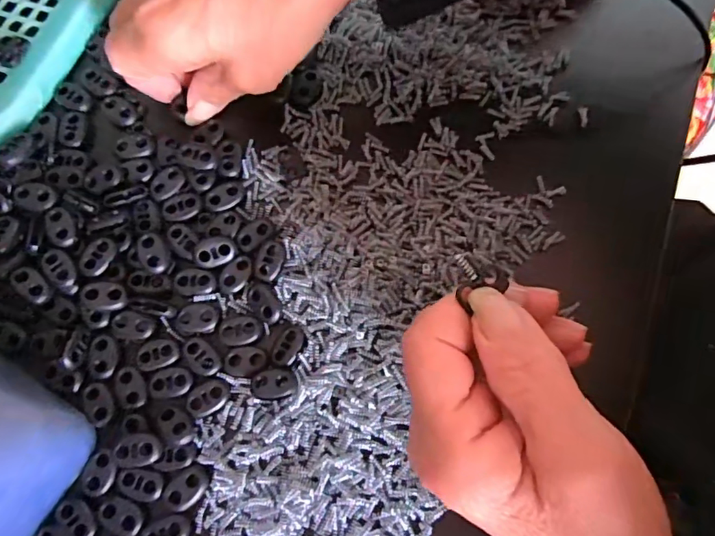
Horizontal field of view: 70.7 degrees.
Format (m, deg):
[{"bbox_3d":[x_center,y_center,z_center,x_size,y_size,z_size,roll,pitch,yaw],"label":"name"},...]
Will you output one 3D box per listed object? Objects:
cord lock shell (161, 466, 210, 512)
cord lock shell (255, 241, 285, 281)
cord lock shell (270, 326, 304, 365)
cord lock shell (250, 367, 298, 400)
[{"bbox_3d":[-0.078,0.100,0.229,0.014,0.004,0.022,43,79,8],"label":"cord lock shell"},{"bbox_3d":[-0.044,-0.003,0.254,0.012,0.007,0.020,16,76,2],"label":"cord lock shell"},{"bbox_3d":[-0.034,0.038,0.245,0.013,0.004,0.020,24,77,4],"label":"cord lock shell"},{"bbox_3d":[-0.040,0.055,0.239,0.022,0.008,0.014,9,76,0],"label":"cord lock shell"}]

